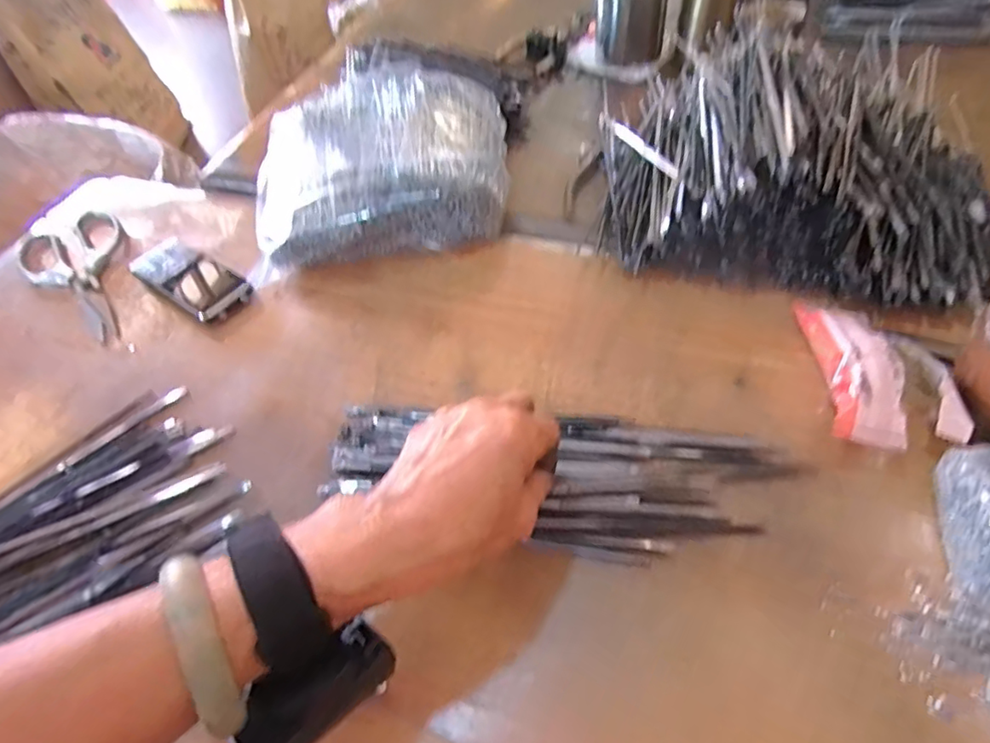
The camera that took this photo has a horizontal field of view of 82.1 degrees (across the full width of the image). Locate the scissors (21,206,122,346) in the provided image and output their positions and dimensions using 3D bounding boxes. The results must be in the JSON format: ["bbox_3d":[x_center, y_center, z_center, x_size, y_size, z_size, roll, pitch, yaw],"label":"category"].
[{"bbox_3d":[-0.386,-0.092,0.537,0.092,0.020,0.208,-35,56,-18],"label":"scissors"}]

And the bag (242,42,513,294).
[{"bbox_3d":[-0.106,-0.198,0.548,0.234,0.092,0.241,-10,52,1],"label":"bag"}]

